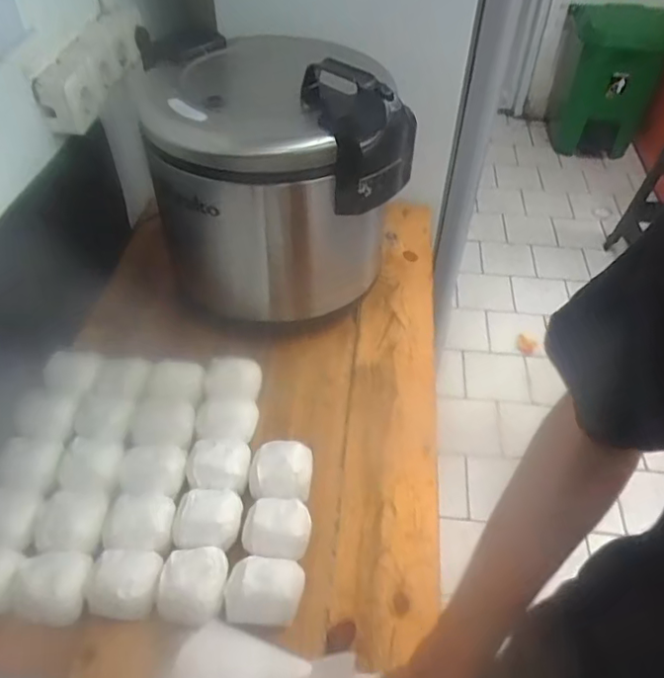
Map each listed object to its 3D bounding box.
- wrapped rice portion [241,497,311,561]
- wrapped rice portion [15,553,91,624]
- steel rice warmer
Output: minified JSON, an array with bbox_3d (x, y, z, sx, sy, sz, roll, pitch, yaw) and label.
[{"bbox_3d":[-0.067,0.230,0.718,0.078,0.051,0.076,3,47,3],"label":"wrapped rice portion"},{"bbox_3d":[-0.317,0.272,0.662,0.081,0.029,0.074,0,47,-1],"label":"wrapped rice portion"},{"bbox_3d":[-0.085,-0.233,0.867,0.317,0.323,0.272,-10,48,-10],"label":"steel rice warmer"}]

